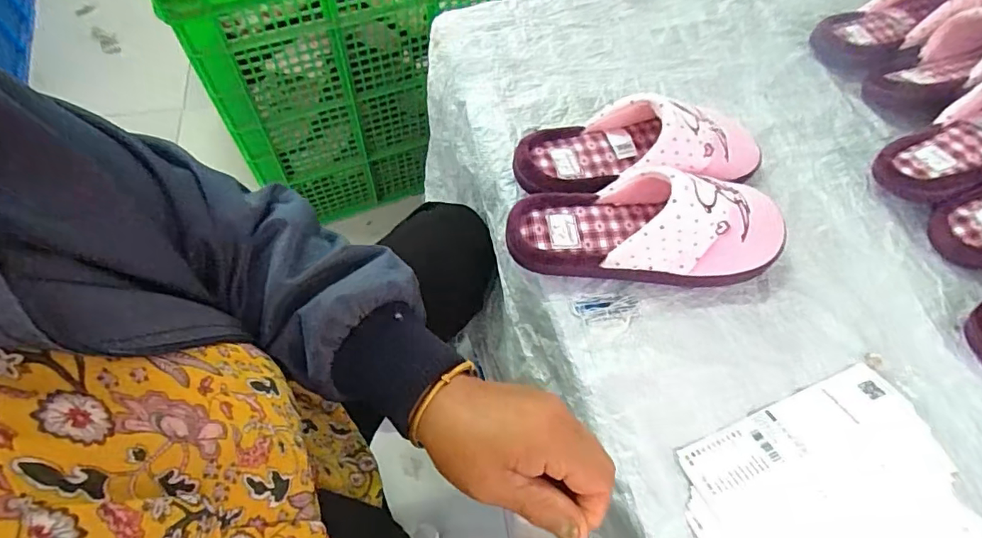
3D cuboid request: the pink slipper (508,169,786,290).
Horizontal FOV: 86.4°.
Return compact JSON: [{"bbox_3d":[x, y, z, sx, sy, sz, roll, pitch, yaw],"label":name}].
[{"bbox_3d":[0.137,-0.039,0.448,0.243,0.085,0.085,1,60,-1],"label":"pink slipper"}]

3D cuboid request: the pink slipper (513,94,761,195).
[{"bbox_3d":[0.148,-0.120,0.496,0.249,0.075,0.088,-7,60,-6],"label":"pink slipper"}]

